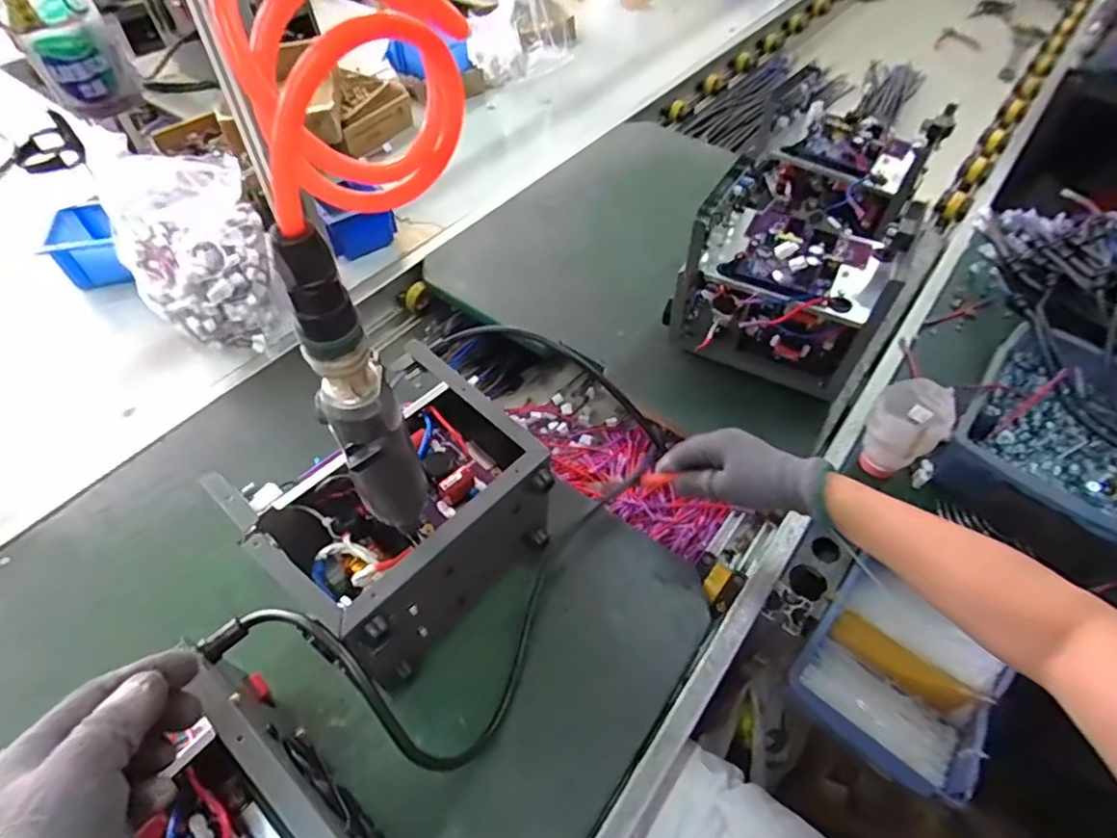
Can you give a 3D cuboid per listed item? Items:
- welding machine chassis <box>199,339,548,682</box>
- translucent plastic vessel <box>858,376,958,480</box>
[{"bbox_3d":[-0.138,0.087,0.529,0.184,0.150,0.213,37,60,24],"label":"welding machine chassis"},{"bbox_3d":[0.351,0.014,0.615,0.070,0.100,0.071,36,59,23],"label":"translucent plastic vessel"}]

